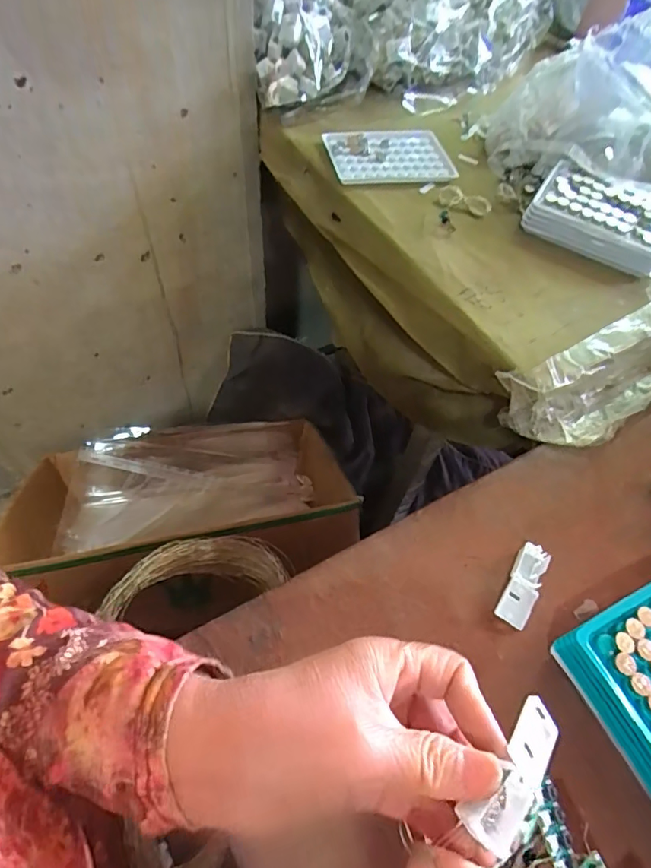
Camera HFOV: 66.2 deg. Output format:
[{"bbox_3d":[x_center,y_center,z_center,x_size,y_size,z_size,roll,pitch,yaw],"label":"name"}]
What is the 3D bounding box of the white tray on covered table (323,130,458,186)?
[{"bbox_3d":[0.071,-0.311,0.557,0.133,0.013,0.090,-3,57,-7],"label":"white tray on covered table"}]

